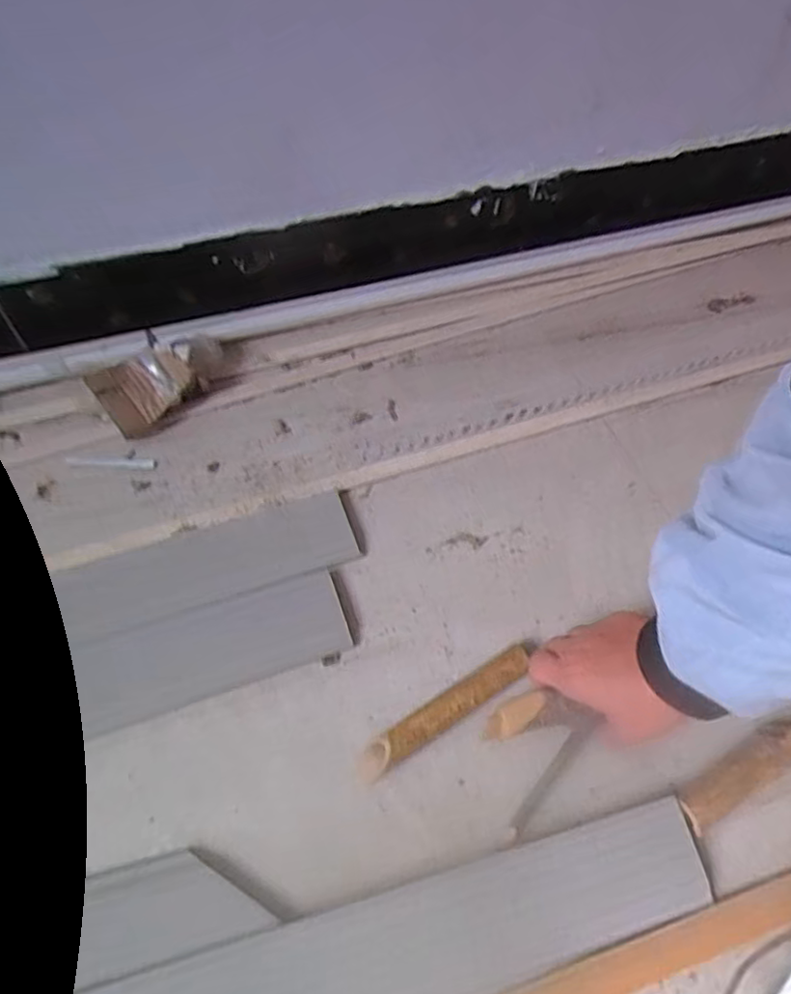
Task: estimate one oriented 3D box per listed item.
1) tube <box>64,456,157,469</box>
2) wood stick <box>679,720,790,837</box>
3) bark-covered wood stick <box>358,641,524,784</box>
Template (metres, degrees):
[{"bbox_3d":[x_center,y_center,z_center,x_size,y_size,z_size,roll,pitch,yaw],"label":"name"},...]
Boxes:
[{"bbox_3d":[-0.283,-0.035,0.625,0.088,0.004,0.010,3,58,0],"label":"tube"},{"bbox_3d":[0.273,0.205,0.480,0.144,0.022,0.029,-26,63,-16],"label":"wood stick"},{"bbox_3d":[0.039,0.169,0.494,0.154,0.032,0.024,-28,63,-17],"label":"bark-covered wood stick"}]

